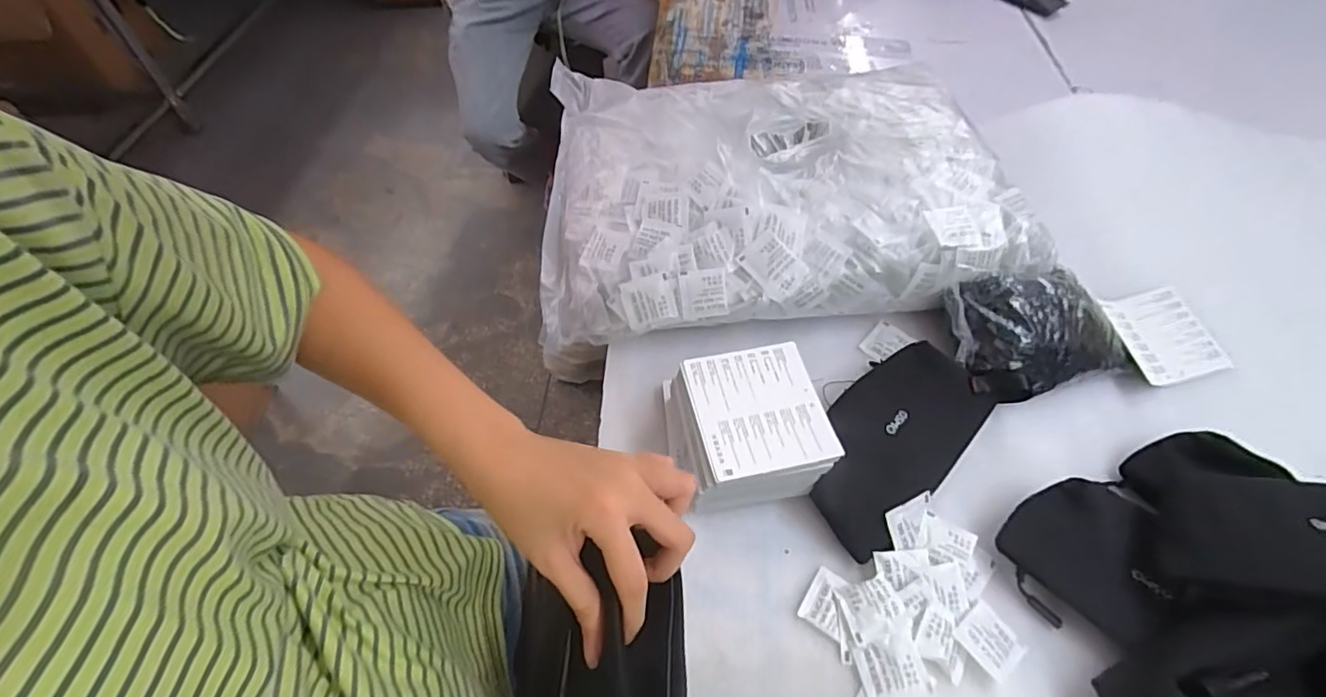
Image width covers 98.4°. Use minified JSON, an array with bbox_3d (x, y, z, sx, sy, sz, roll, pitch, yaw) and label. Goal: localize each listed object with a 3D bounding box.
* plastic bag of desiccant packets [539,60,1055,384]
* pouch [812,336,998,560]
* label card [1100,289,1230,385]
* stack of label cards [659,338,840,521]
[{"bbox_3d":[0.089,-0.174,0.586,0.443,0.104,0.353,-7,54,-7],"label":"plastic bag of desiccant packets"},{"bbox_3d":[0.181,0.068,0.449,0.093,0.037,0.182,39,62,23],"label":"pouch"},{"bbox_3d":[0.462,-0.011,0.532,0.082,0.011,0.090,-14,67,-6],"label":"label card"},{"bbox_3d":[0.059,0.060,0.430,0.109,0.058,0.099,-8,55,-7],"label":"stack of label cards"}]

